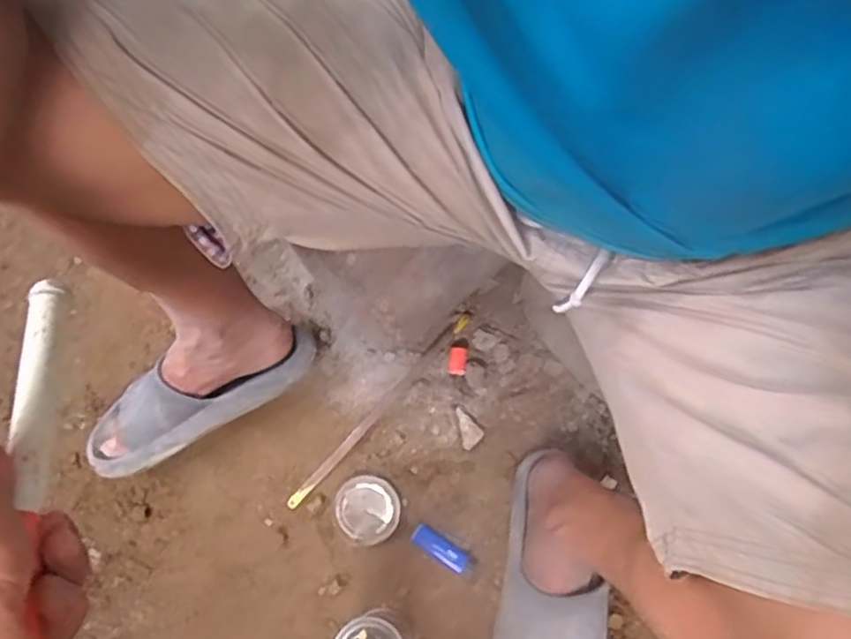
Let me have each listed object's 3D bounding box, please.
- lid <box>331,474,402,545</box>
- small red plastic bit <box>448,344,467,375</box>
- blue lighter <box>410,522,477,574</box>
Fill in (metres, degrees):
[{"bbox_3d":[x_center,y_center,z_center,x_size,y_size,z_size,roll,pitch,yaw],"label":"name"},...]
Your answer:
[{"bbox_3d":[-0.066,0.214,0.783,0.073,0.011,0.073,27,75,6],"label":"lid"},{"bbox_3d":[0.037,0.048,0.815,0.020,0.010,0.034,9,74,1],"label":"small red plastic bit"},{"bbox_3d":[0.020,0.255,0.770,0.075,0.011,0.024,33,76,7],"label":"blue lighter"}]

